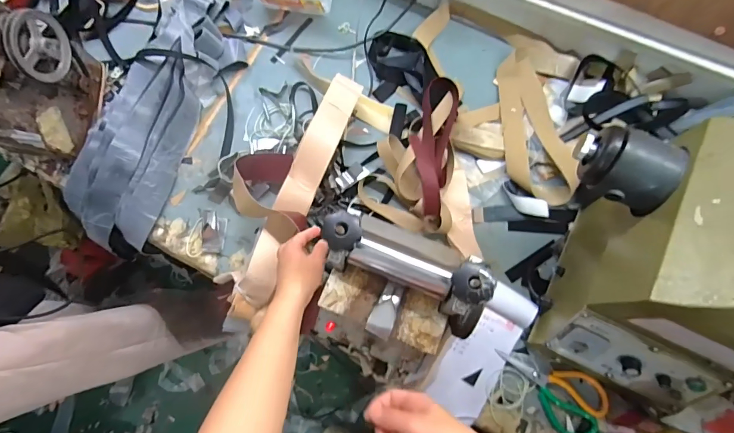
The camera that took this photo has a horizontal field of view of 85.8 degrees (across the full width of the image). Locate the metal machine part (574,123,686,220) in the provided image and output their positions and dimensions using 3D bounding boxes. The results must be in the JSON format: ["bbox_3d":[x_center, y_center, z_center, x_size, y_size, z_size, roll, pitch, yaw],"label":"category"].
[{"bbox_3d":[0.332,-0.067,0.509,0.112,0.070,0.084,27,78,8],"label":"metal machine part"}]

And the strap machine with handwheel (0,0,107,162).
[{"bbox_3d":[-0.614,-0.247,0.658,0.167,0.284,0.224,25,77,7],"label":"strap machine with handwheel"}]

